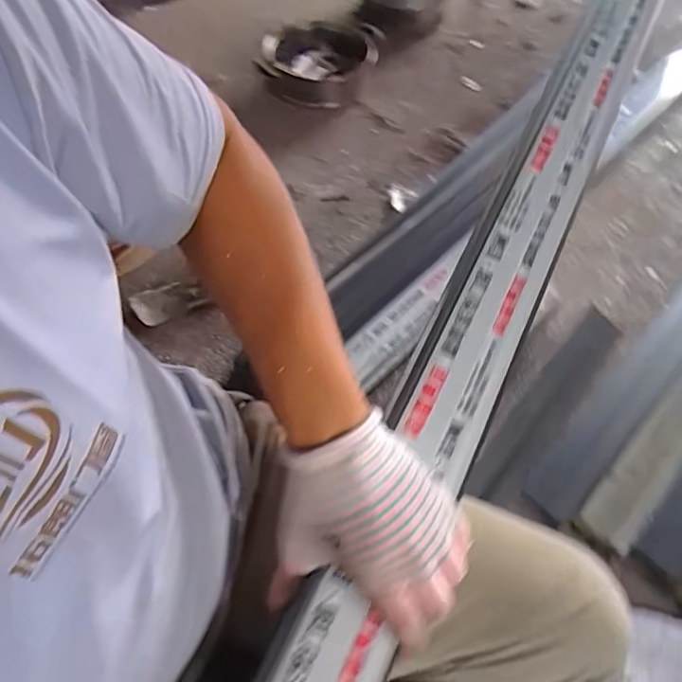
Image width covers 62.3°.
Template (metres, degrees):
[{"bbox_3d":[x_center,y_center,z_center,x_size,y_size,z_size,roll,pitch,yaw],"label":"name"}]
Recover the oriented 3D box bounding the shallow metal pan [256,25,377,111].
[{"bbox_3d":[-0.062,-0.756,1.543,0.285,0.097,0.282,15,55,6],"label":"shallow metal pan"}]

